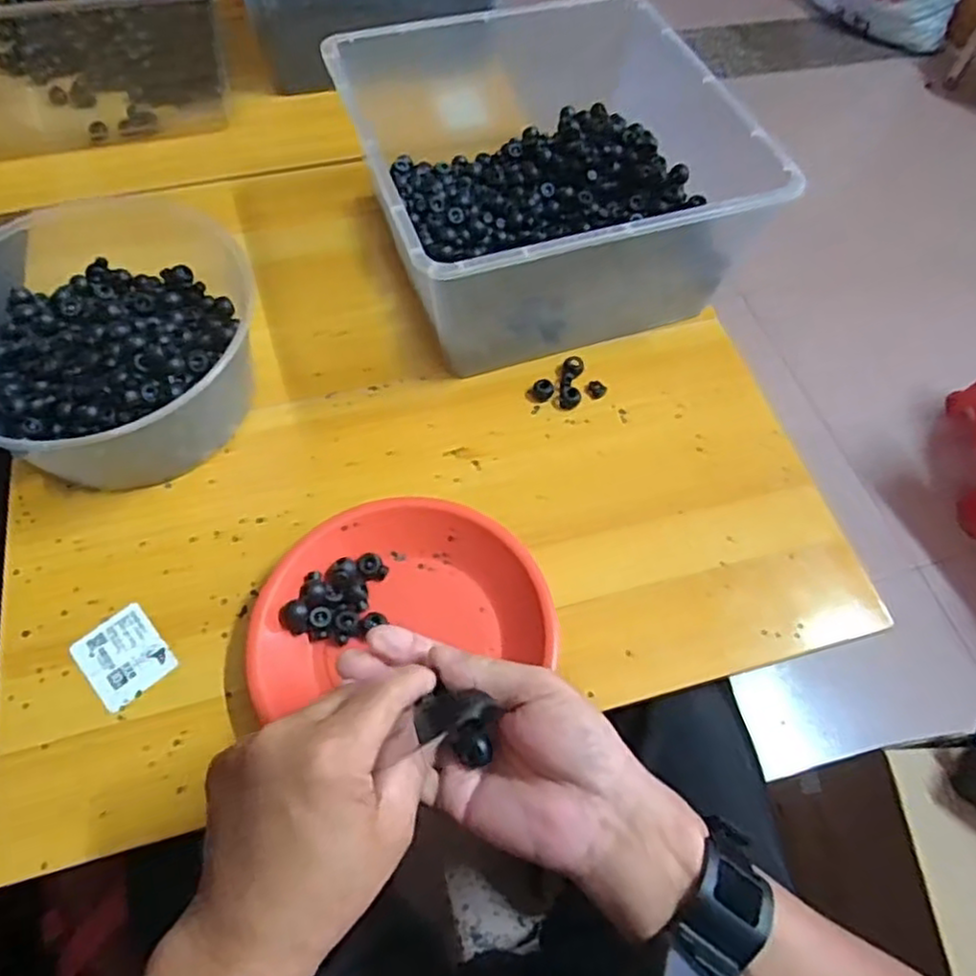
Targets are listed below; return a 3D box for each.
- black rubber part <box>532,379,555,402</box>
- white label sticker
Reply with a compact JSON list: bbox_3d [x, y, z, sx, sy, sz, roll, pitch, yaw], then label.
[{"bbox_3d":[0.046,-0.082,0.578,0.018,0.010,0.016,11,60,3],"label":"black rubber part"},{"bbox_3d":[-0.247,0.114,0.467,0.051,0.004,0.059,-37,68,-21],"label":"white label sticker"}]

